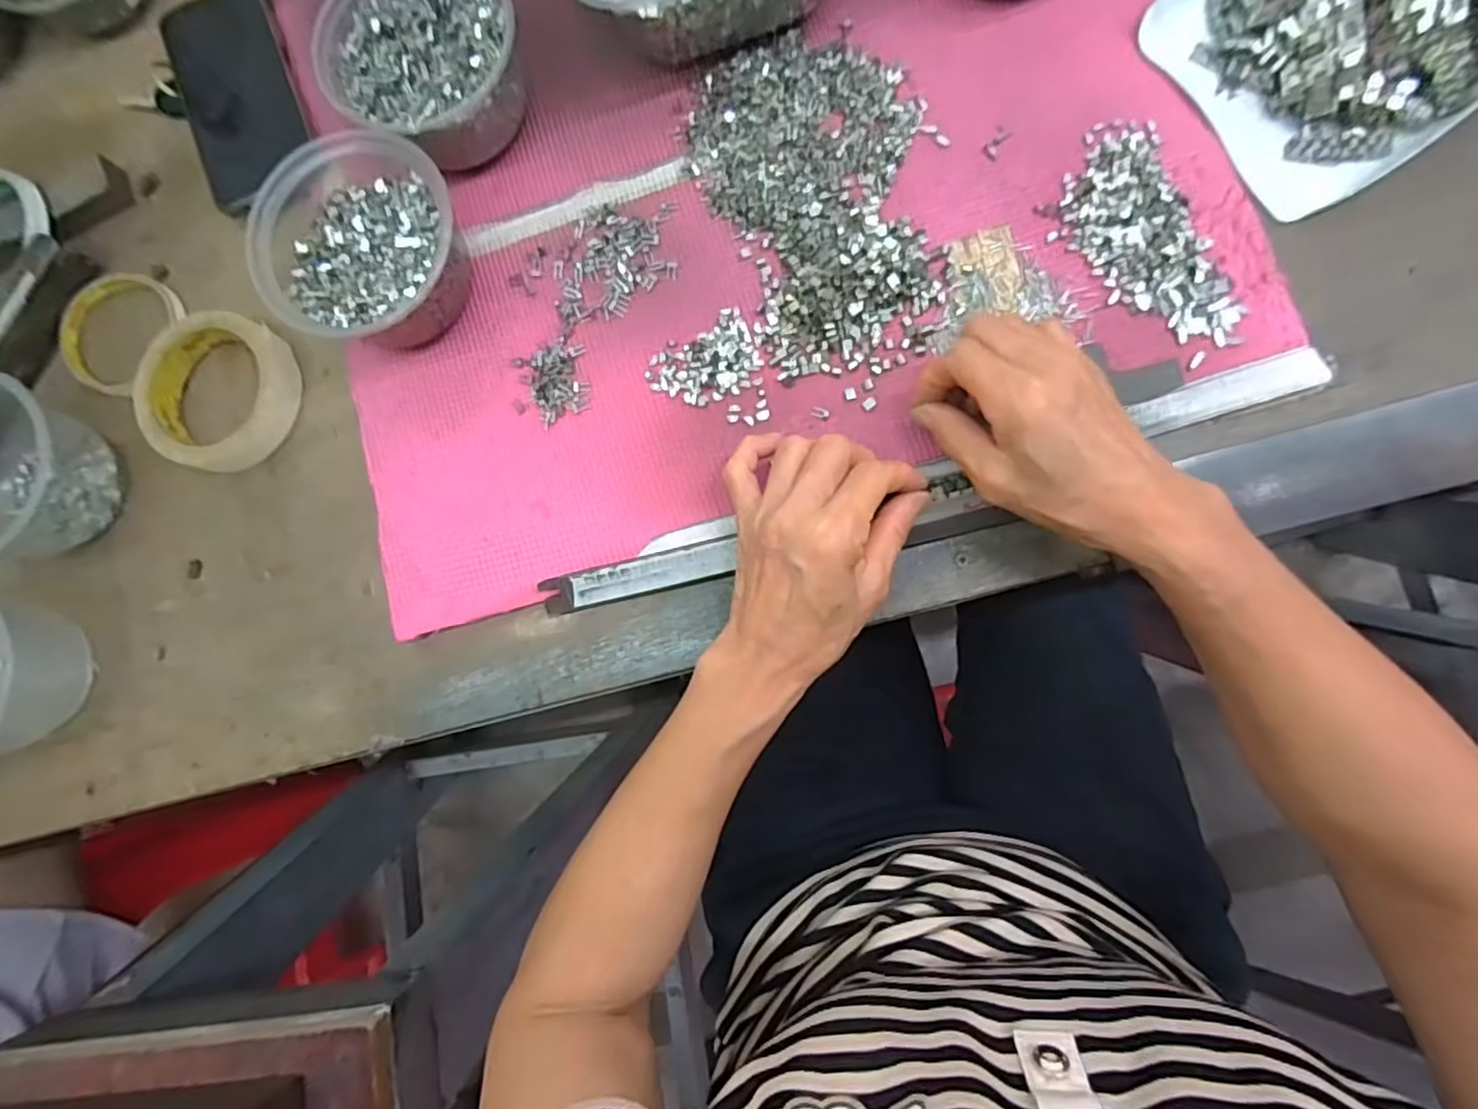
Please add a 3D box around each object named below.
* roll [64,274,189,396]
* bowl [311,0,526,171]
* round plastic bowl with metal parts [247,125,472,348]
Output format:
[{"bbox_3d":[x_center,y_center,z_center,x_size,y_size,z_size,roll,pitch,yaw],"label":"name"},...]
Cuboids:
[{"bbox_3d":[-0.415,-0.149,0.439,0.084,0.020,0.082,24,89,7],"label":"roll"},{"bbox_3d":[-0.183,-0.291,0.392,0.117,0.057,0.110,-1,83,7],"label":"bowl"},{"bbox_3d":[-0.210,-0.174,0.383,0.106,0.058,0.109,-1,83,7],"label":"round plastic bowl with metal parts"}]

